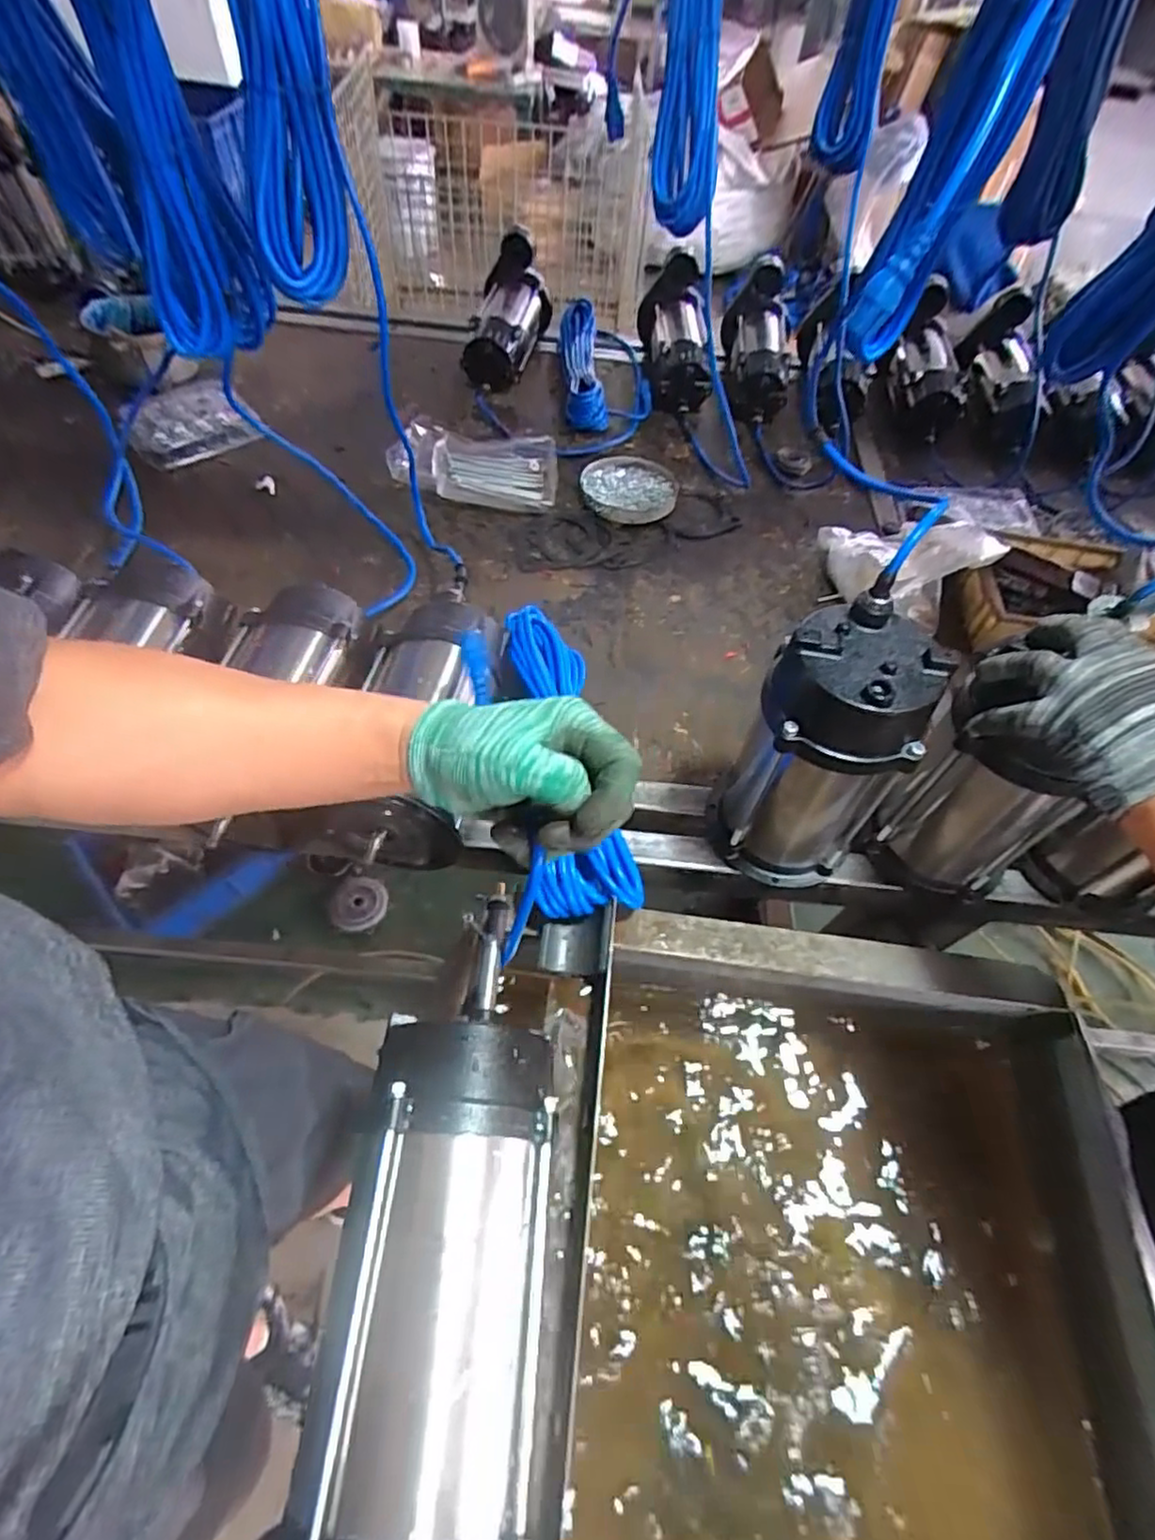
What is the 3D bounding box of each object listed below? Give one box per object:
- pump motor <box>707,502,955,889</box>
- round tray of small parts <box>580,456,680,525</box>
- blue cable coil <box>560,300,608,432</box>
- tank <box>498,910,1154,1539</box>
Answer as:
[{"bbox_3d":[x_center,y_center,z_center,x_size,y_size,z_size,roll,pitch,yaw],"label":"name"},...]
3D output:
[{"bbox_3d":[0.203,-0.004,0.577,0.133,0.263,0.108,30,59,15],"label":"pump motor"},{"bbox_3d":[0.075,-0.416,0.982,0.138,0.017,0.157,15,57,6],"label":"round tray of small parts"},{"bbox_3d":[0.007,-0.708,1.139,0.069,0.063,0.313,-2,57,-6],"label":"blue cable coil"},{"bbox_3d":[0.182,0.518,0.499,0.483,0.204,0.735,7,56,0],"label":"tank"}]

